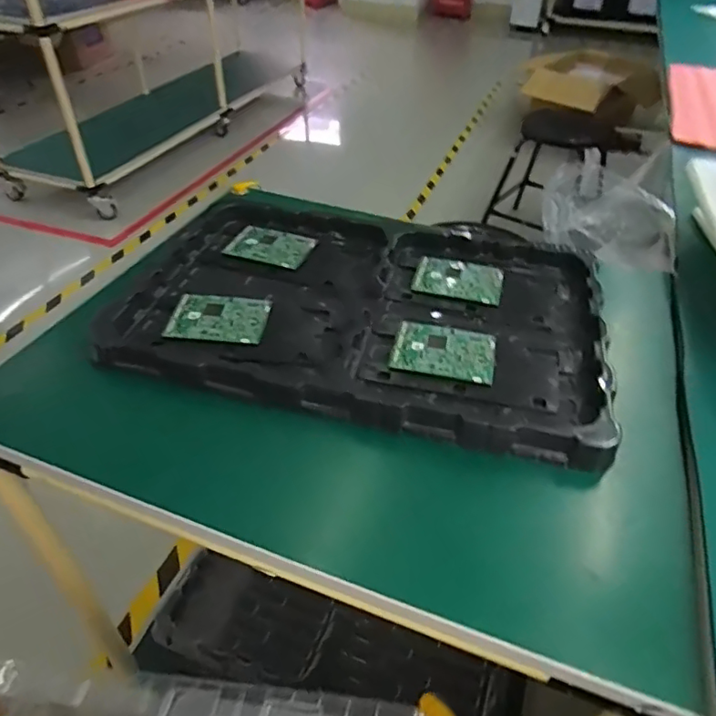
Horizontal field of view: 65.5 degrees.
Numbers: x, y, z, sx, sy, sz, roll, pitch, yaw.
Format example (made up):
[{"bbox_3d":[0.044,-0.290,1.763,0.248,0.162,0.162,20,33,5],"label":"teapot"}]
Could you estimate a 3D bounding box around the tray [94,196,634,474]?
[{"bbox_3d":[0.007,-0.059,0.590,0.468,0.046,0.322,8,42,11],"label":"tray"}]

